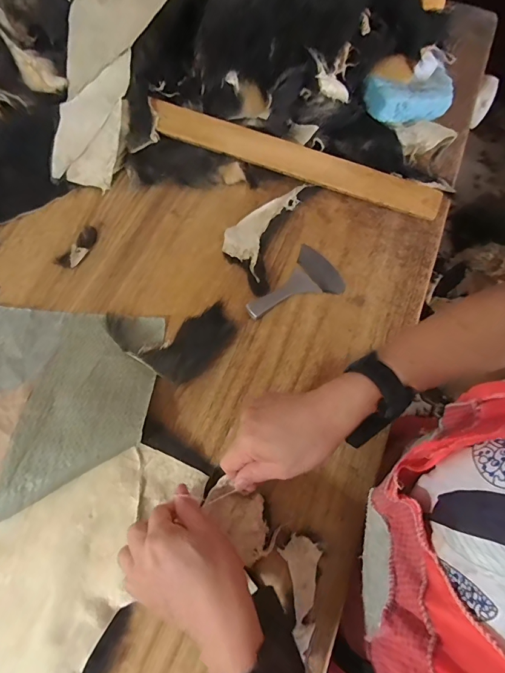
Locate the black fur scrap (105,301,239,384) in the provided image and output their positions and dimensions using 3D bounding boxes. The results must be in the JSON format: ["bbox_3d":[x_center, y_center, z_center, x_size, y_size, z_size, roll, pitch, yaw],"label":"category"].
[{"bbox_3d":[-0.098,0.007,0.473,0.155,0.020,0.098,-11,67,-6],"label":"black fur scrap"}]

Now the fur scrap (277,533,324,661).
[{"bbox_3d":[0.045,0.252,0.376,0.040,0.008,0.094,10,66,3],"label":"fur scrap"}]

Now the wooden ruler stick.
[{"bbox_3d":[0.067,-0.263,0.561,0.442,0.015,0.045,19,102,1],"label":"wooden ruler stick"}]

